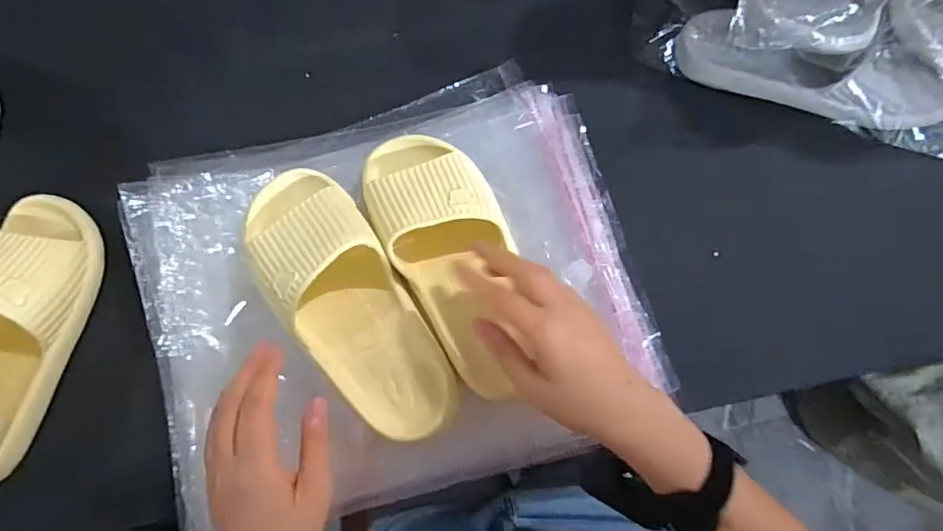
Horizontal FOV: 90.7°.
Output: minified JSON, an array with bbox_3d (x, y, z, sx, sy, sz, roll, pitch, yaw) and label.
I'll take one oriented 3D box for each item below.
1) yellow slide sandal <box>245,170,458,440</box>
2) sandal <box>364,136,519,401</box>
[{"bbox_3d":[-0.104,0.022,0.370,0.091,0.057,0.245,-31,74,-8],"label":"yellow slide sandal"},{"bbox_3d":[-0.019,-0.011,0.385,0.100,0.050,0.239,-17,77,-4],"label":"sandal"}]

